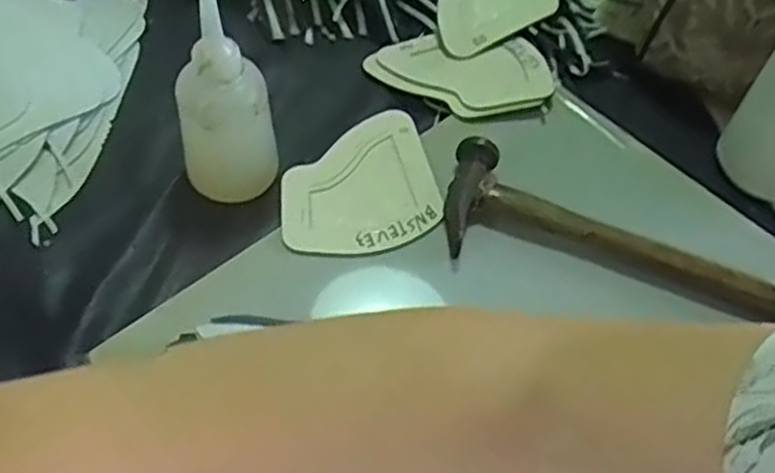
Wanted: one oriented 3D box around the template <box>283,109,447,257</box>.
[{"bbox_3d":[-0.019,-0.040,0.529,0.108,0.008,0.121,-2,56,-7],"label":"template"}]

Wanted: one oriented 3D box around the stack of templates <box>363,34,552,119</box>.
[{"bbox_3d":[0.057,-0.131,0.602,0.148,0.011,0.088,3,53,8],"label":"stack of templates"}]

